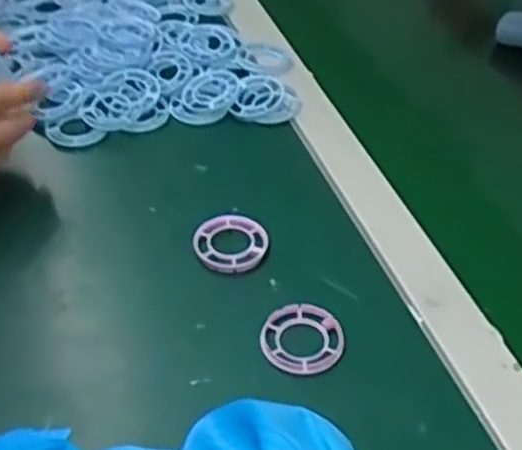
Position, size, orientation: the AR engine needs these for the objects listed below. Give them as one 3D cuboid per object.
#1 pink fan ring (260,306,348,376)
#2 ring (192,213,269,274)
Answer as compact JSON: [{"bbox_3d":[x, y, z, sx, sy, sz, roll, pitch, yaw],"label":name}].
[{"bbox_3d":[0.027,0.074,0.510,0.052,0.008,0.051,6,44,9],"label":"pink fan ring"},{"bbox_3d":[-0.022,0.013,0.576,0.050,0.011,0.055,-1,43,1],"label":"ring"}]

